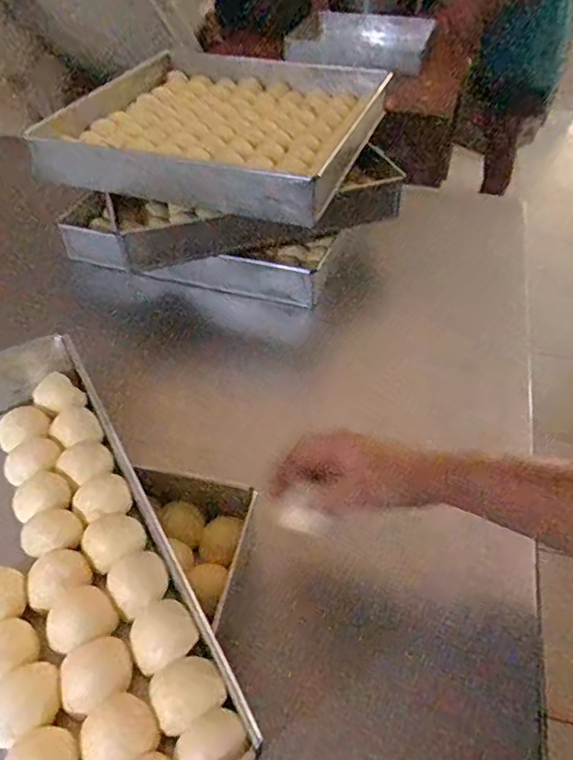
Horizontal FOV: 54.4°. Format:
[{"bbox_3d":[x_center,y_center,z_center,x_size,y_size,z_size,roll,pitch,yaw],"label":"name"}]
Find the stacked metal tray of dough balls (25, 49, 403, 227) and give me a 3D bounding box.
[{"bbox_3d":[-0.089,-0.402,0.864,0.445,0.074,0.456,14,46,15],"label":"stacked metal tray of dough balls"}]

